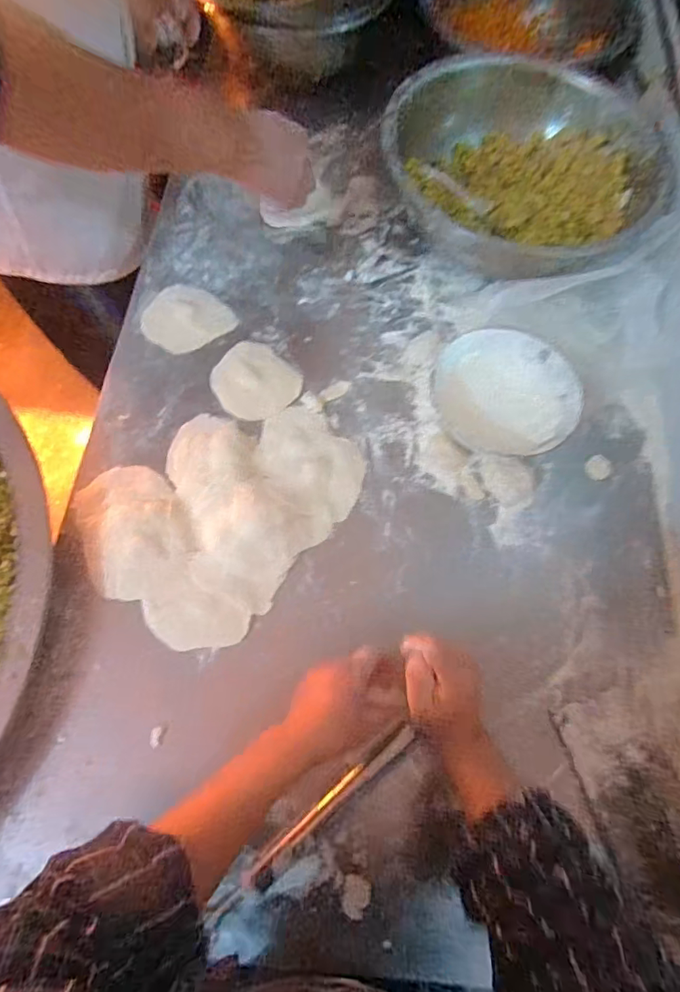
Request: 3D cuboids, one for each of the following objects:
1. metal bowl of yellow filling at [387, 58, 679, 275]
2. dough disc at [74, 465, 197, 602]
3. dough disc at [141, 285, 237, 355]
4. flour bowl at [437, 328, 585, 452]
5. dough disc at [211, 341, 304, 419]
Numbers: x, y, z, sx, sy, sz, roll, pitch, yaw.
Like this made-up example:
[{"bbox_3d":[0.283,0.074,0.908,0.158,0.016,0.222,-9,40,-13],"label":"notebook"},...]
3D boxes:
[{"bbox_3d":[0.260,-0.460,0.696,0.363,0.121,0.342,1,69,-2],"label":"metal bowl of yellow filling"},{"bbox_3d":[-0.229,0.035,0.540,0.112,0.015,0.158,-22,71,-10],"label":"dough disc"},{"bbox_3d":[-0.211,-0.241,0.652,0.108,0.004,0.104,1,69,-2],"label":"dough disc"},{"bbox_3d":[0.200,-0.123,0.599,0.175,0.054,0.156,41,73,13],"label":"flour bowl"},{"bbox_3d":[-0.111,-0.150,0.623,0.097,0.007,0.114,-42,76,-16],"label":"dough disc"}]

